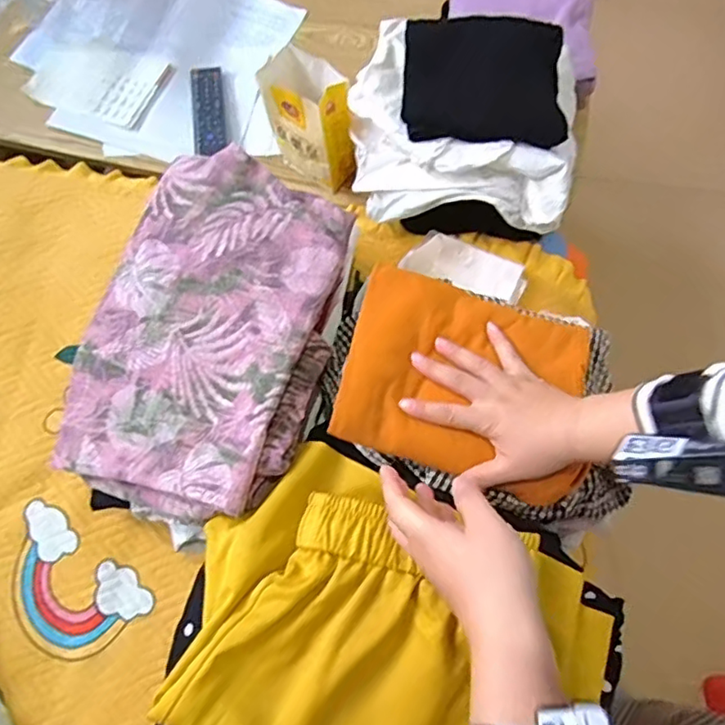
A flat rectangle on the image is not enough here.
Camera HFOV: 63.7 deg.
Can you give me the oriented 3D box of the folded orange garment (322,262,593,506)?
[{"bbox_3d":[0.093,0.009,0.515,0.211,0.048,0.179,14,71,5],"label":"folded orange garment"}]

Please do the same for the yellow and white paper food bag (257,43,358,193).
[{"bbox_3d":[-0.055,-0.308,0.773,0.129,0.168,0.059,35,73,11],"label":"yellow and white paper food bag"}]

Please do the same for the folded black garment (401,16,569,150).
[{"bbox_3d":[0.144,-0.334,0.691,0.187,0.018,0.142,3,93,-3],"label":"folded black garment"}]

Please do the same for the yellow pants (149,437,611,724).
[{"bbox_3d":[0.019,0.212,0.452,0.308,0.044,0.228,23,71,8],"label":"yellow pants"}]

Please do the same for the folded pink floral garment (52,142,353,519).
[{"bbox_3d":[-0.145,-0.037,0.561,0.235,0.063,0.343,17,71,6],"label":"folded pink floral garment"}]

